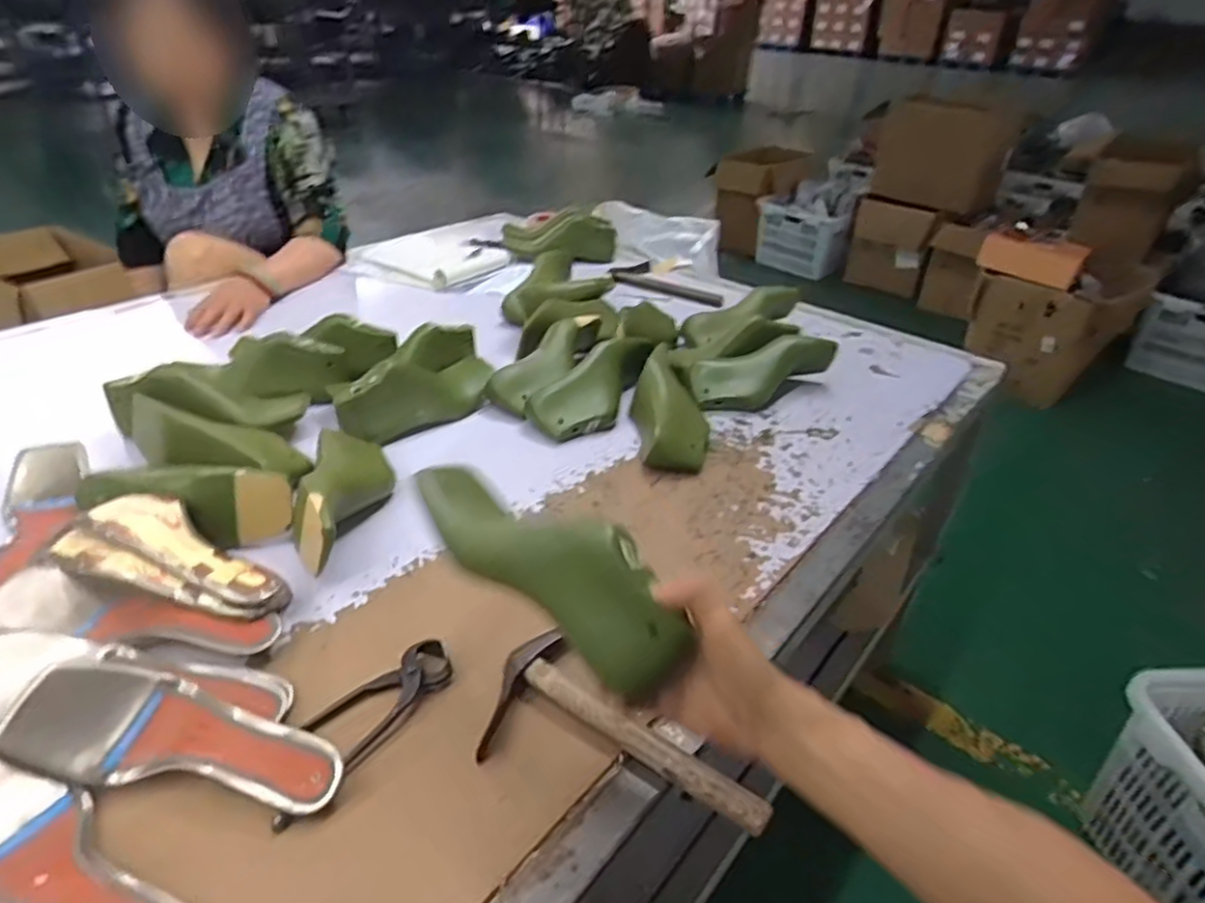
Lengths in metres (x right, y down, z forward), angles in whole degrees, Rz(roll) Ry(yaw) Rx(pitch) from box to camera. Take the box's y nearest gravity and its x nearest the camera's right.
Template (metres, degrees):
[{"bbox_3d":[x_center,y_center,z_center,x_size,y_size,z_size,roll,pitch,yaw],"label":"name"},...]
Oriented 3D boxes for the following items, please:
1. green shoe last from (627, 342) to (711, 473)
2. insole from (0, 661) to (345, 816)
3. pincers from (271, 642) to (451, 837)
[{"bbox_3d":[0.088,-0.052,0.914,0.090,0.060,0.208,-2,45,-8],"label":"green shoe last"},{"bbox_3d":[-0.297,0.201,0.498,0.224,0.052,0.065,6,34,4],"label":"insole"},{"bbox_3d":[-0.189,0.205,0.541,0.057,0.014,0.170,25,40,28],"label":"pincers"}]

